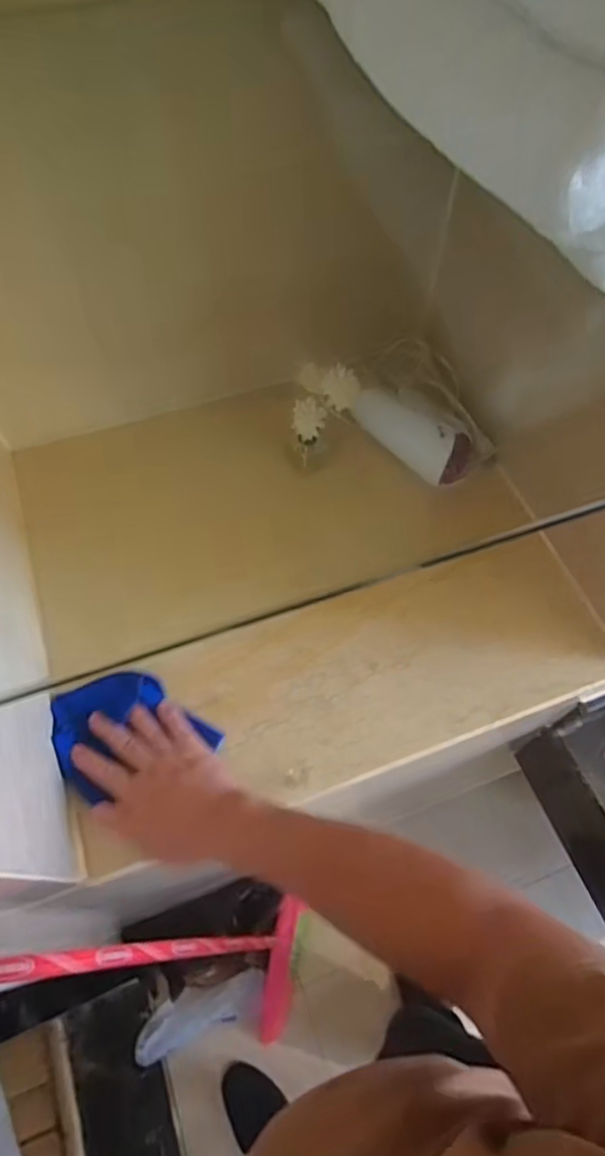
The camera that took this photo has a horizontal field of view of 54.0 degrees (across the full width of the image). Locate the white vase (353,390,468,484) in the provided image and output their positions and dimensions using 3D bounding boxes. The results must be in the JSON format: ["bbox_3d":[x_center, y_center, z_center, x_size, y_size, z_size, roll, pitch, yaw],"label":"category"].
[{"bbox_3d":[0.134,-0.183,0.731,0.058,0.068,0.159,-37,68,-19],"label":"white vase"}]

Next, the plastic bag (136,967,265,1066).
[{"bbox_3d":[-0.200,0.871,1.184,0.259,0.020,0.093,-15,63,-9],"label":"plastic bag"}]

